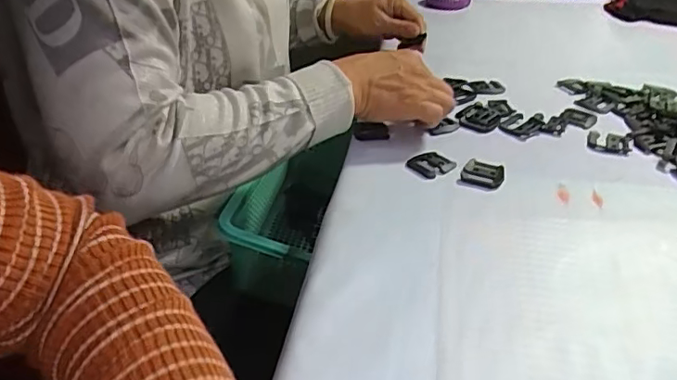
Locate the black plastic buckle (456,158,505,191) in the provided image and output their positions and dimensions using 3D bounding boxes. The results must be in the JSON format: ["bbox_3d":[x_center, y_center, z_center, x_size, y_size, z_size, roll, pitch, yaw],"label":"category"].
[{"bbox_3d":[0.133,-0.014,0.514,0.037,0.007,0.040,16,35,22],"label":"black plastic buckle"}]

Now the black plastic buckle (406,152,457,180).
[{"bbox_3d":[0.088,-0.024,0.531,0.036,0.005,0.037,-24,40,-33],"label":"black plastic buckle"}]

